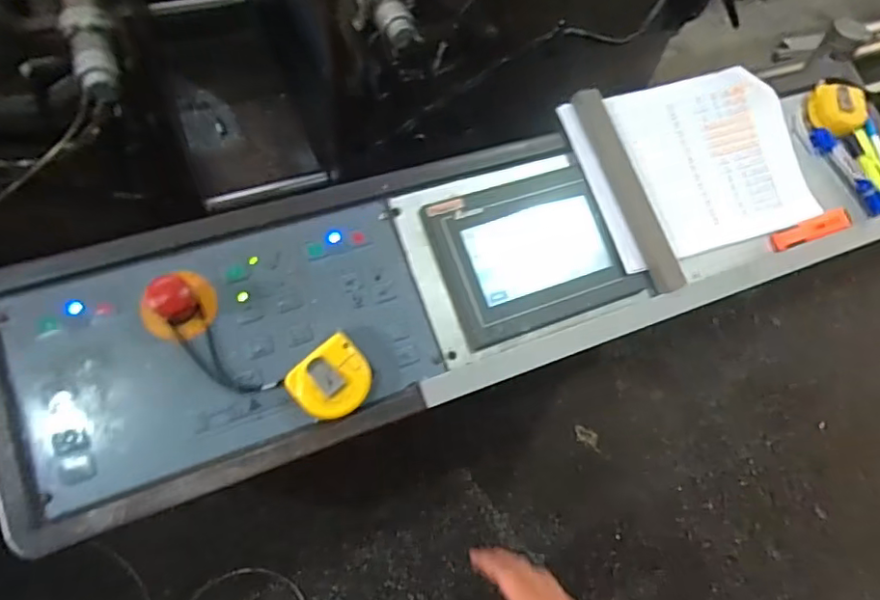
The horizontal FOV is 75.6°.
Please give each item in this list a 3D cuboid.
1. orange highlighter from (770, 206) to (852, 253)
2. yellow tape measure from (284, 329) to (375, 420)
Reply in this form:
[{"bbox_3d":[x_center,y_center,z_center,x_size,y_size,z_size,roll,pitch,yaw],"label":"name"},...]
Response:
[{"bbox_3d":[0.465,-0.089,0.707,0.118,0.017,0.027,-17,94,-17],"label":"orange highlighter"},{"bbox_3d":[-0.102,0.075,0.529,0.069,0.032,0.066,-35,96,-21],"label":"yellow tape measure"}]

